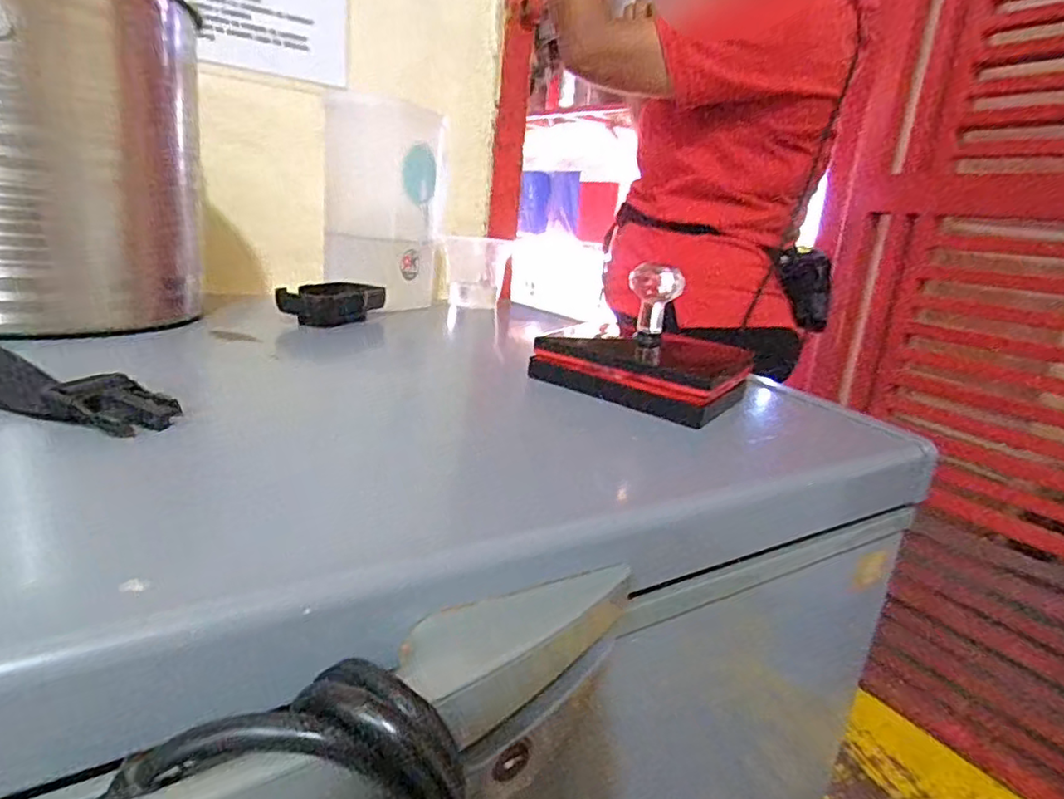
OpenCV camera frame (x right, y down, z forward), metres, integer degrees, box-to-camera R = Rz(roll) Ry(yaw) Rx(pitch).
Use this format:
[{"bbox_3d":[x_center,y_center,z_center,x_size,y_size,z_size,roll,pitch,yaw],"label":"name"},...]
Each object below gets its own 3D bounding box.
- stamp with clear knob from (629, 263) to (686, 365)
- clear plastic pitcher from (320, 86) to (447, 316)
[{"bbox_3d":[0.080,-0.056,0.422,0.033,0.064,0.033,9,16,7],"label":"stamp with clear knob"},{"bbox_3d":[-0.141,-0.192,0.635,0.091,0.179,0.137,9,16,7],"label":"clear plastic pitcher"}]

